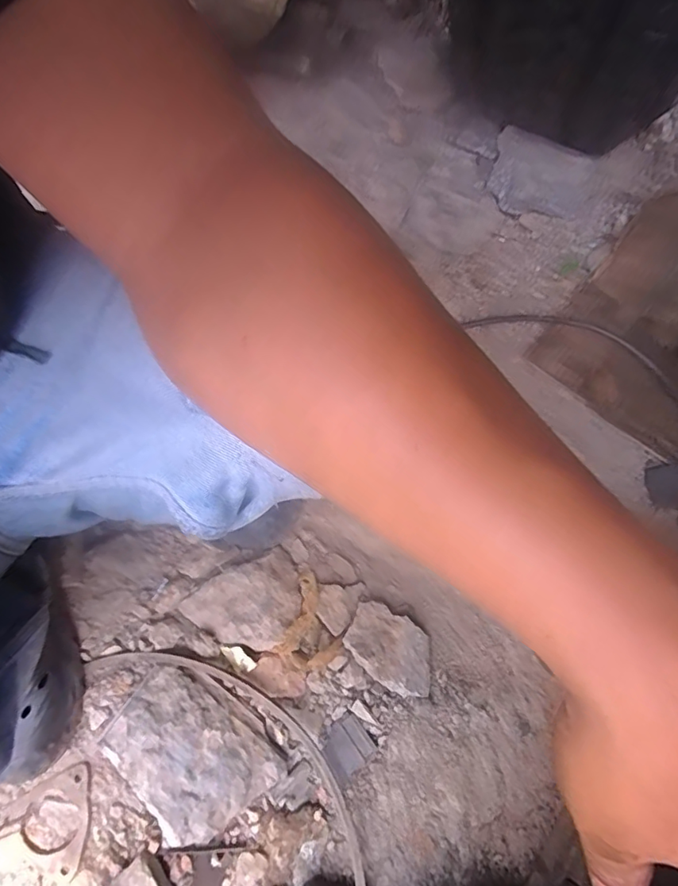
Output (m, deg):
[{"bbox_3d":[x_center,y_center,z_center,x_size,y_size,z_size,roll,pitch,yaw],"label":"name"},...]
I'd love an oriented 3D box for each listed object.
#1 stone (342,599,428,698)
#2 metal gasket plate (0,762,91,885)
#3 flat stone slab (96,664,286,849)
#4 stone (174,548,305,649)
[{"bbox_3d":[0.054,0.215,0.527,0.098,0.025,0.065,34,74,14],"label":"stone"},{"bbox_3d":[-0.284,0.387,0.503,0.093,0.010,0.091,-1,69,2],"label":"metal gasket plate"},{"bbox_3d":[-0.154,0.314,0.515,0.158,0.021,0.121,42,76,16],"label":"flat stone slab"},{"bbox_3d":[-0.101,0.181,0.547,0.127,0.022,0.089,-27,71,-8],"label":"stone"}]

